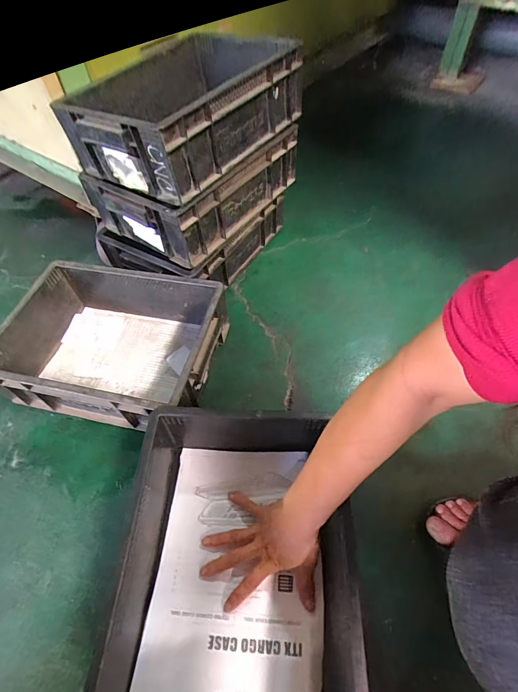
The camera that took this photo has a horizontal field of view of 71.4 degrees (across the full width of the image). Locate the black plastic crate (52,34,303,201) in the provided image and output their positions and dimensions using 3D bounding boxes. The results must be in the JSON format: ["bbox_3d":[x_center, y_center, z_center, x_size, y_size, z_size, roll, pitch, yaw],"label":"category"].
[{"bbox_3d":[-0.125,-0.405,0.615,0.278,0.120,0.348,29,61,22],"label":"black plastic crate"}]

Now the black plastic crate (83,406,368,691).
[{"bbox_3d":[-0.042,0.252,0.421,0.243,0.121,0.332,-1,54,3],"label":"black plastic crate"}]

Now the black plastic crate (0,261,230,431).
[{"bbox_3d":[-0.245,0.001,0.619,0.350,0.120,0.249,8,55,9],"label":"black plastic crate"}]

